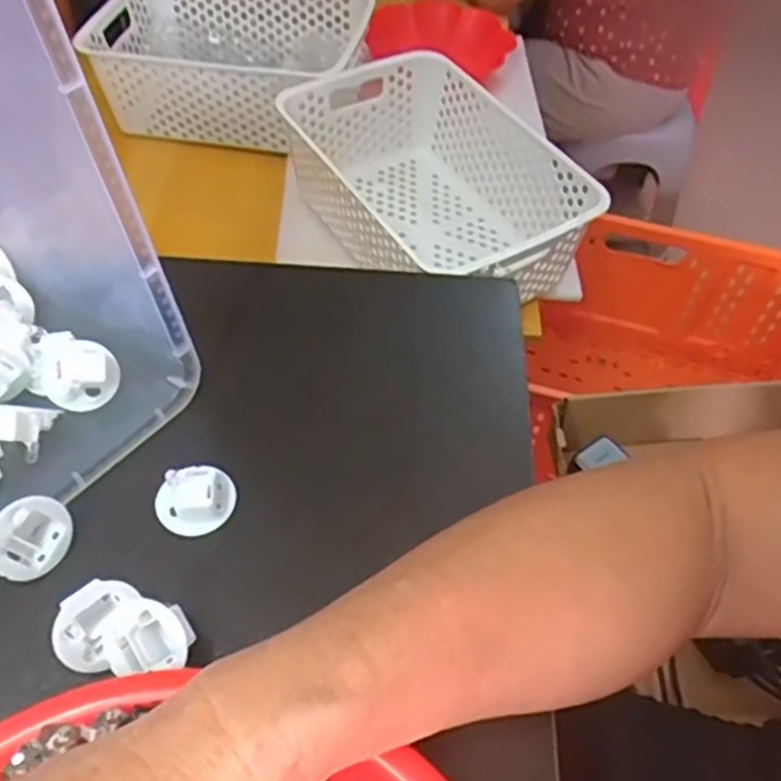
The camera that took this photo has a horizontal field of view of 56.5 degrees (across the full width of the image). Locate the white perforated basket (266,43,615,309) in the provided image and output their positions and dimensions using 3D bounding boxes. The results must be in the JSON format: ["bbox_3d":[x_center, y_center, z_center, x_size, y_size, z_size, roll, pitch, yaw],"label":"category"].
[{"bbox_3d":[0.036,-0.209,0.761,0.204,0.116,0.321,-24,59,-20],"label":"white perforated basket"}]

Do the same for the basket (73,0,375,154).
[{"bbox_3d":[-0.199,-0.412,0.912,0.322,0.113,0.213,12,54,6],"label":"basket"}]

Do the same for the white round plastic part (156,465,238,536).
[{"bbox_3d":[-0.082,0.044,0.309,0.028,0.018,0.030,2,53,-2],"label":"white round plastic part"}]

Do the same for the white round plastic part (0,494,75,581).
[{"bbox_3d":[-0.145,0.058,0.290,0.009,0.031,0.033,2,35,43],"label":"white round plastic part"}]

